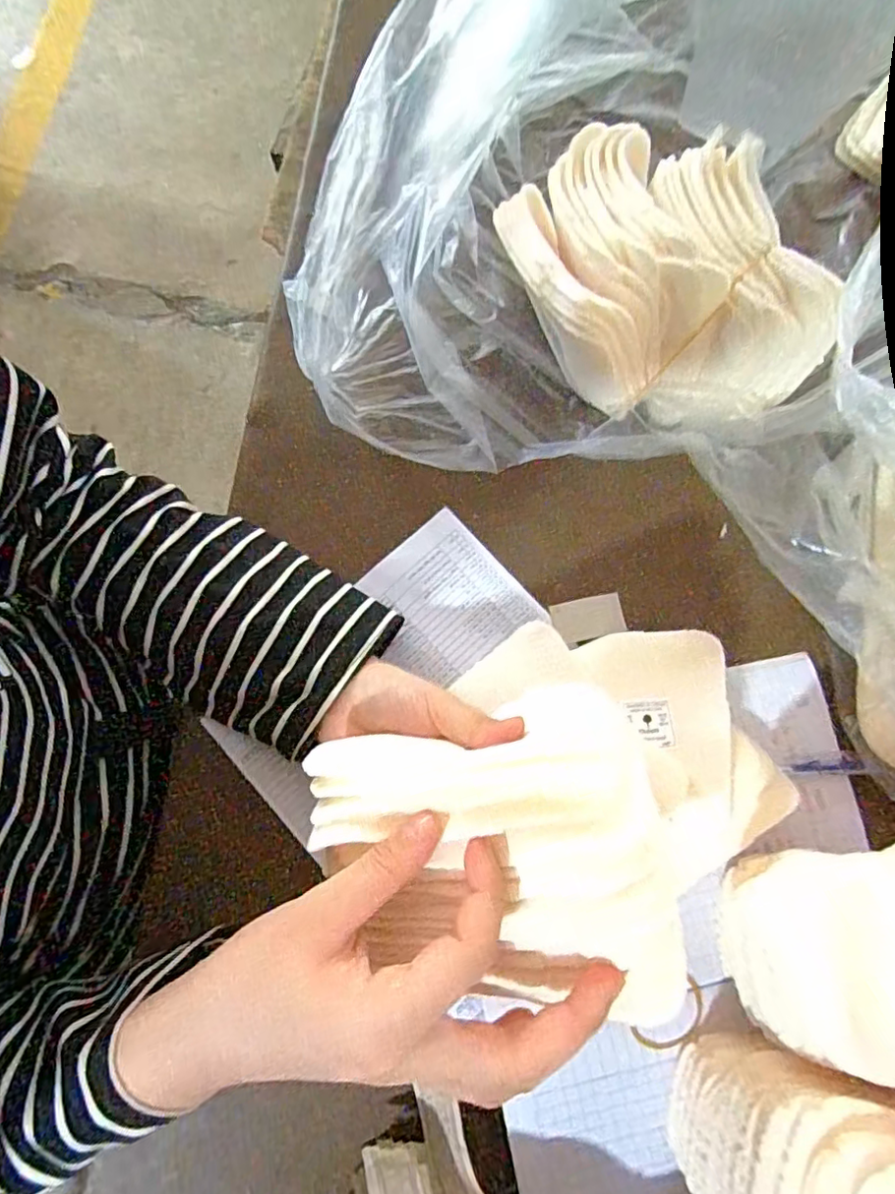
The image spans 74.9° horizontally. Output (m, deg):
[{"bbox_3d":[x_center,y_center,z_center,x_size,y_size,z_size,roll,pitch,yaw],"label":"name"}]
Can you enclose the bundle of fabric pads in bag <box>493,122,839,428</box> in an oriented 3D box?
[{"bbox_3d":[0.115,-0.187,0.355,0.146,0.107,0.188,-27,81,-6],"label":"bundle of fabric pads in bag"}]

